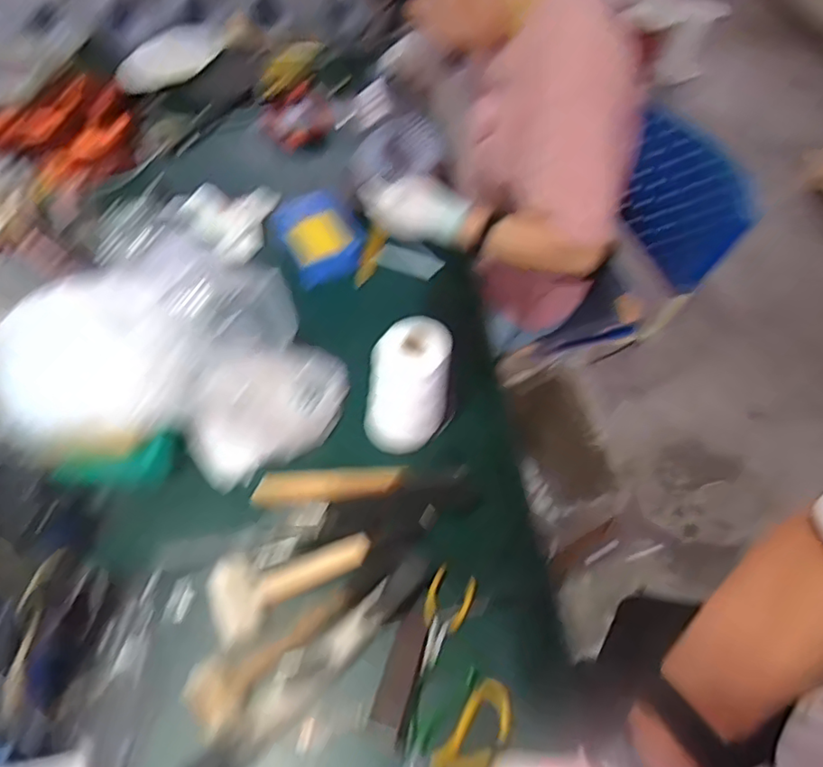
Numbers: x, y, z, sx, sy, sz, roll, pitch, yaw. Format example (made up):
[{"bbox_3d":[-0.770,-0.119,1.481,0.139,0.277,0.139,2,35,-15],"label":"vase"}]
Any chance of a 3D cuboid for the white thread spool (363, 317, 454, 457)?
[{"bbox_3d":[-0.002,0.005,0.730,0.082,0.157,0.099,36,60,19],"label":"white thread spool"}]

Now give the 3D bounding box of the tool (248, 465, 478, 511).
[{"bbox_3d":[-0.055,0.126,0.733,0.271,0.024,0.054,3,55,-3],"label":"tool"}]

